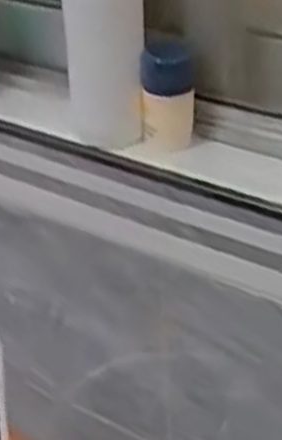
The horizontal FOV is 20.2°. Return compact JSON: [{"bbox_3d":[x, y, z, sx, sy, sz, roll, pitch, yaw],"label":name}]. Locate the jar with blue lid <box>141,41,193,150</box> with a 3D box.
[{"bbox_3d":[0.026,-0.136,0.840,0.054,0.109,0.061,-5,36,-2],"label":"jar with blue lid"}]

